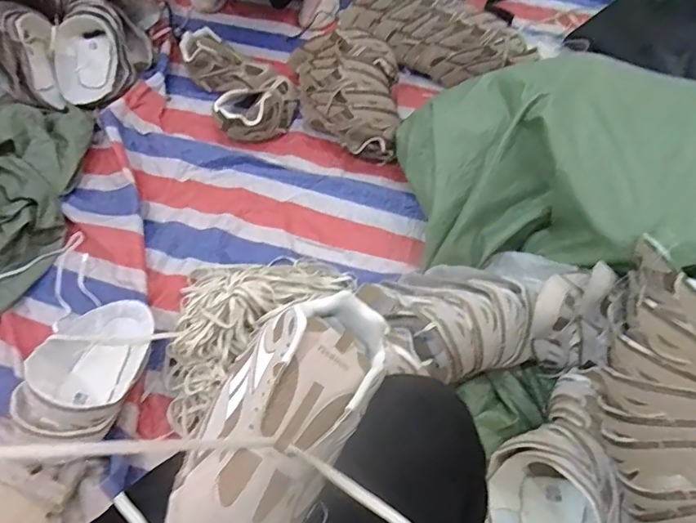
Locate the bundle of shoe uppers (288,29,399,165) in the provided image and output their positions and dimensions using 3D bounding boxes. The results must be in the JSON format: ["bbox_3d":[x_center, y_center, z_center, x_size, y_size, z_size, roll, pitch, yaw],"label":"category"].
[{"bbox_3d":[0.005,-0.408,1.135,0.227,0.153,0.357,-12,61,-8],"label":"bundle of shoe uppers"}]

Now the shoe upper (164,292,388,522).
[{"bbox_3d":[-0.059,0.137,0.432,0.118,0.085,0.257,26,63,14],"label":"shoe upper"}]

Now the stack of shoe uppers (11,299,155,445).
[{"bbox_3d":[-0.420,0.174,0.796,0.154,0.124,0.260,16,61,8],"label":"stack of shoe uppers"}]

